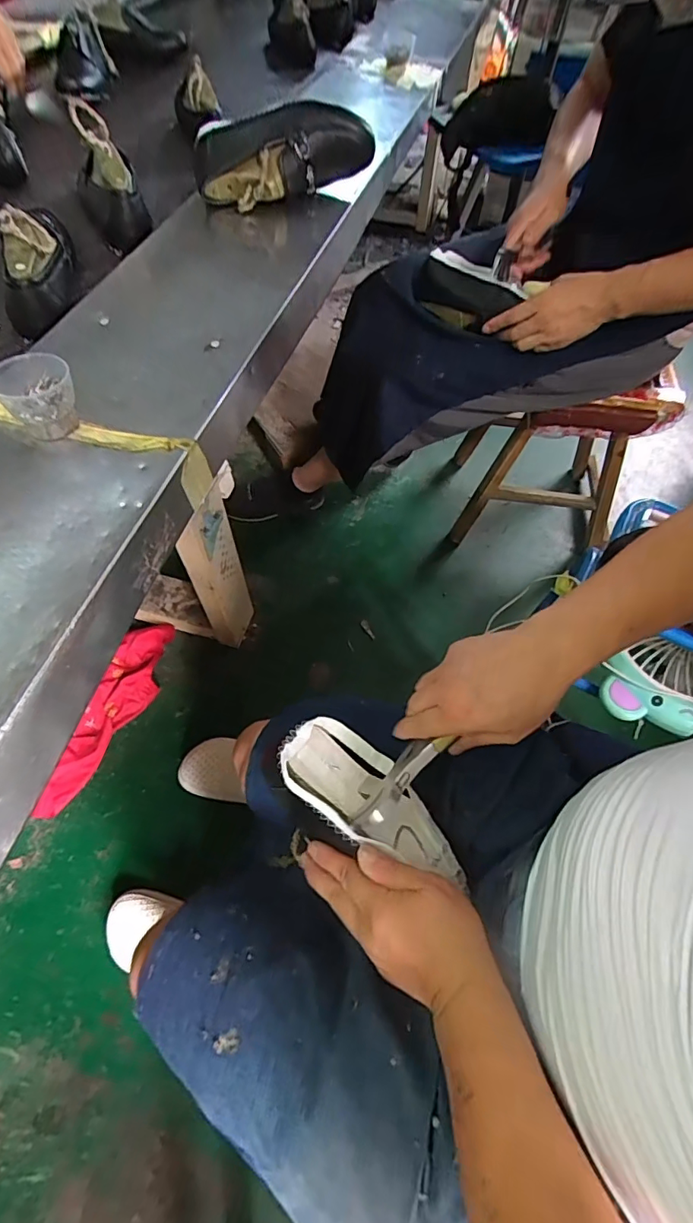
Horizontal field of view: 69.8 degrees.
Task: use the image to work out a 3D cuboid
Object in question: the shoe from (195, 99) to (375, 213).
[{"bbox_3d":[-0.086,-0.599,0.661,0.228,0.108,0.092,-9,61,-6],"label":"shoe"}]

